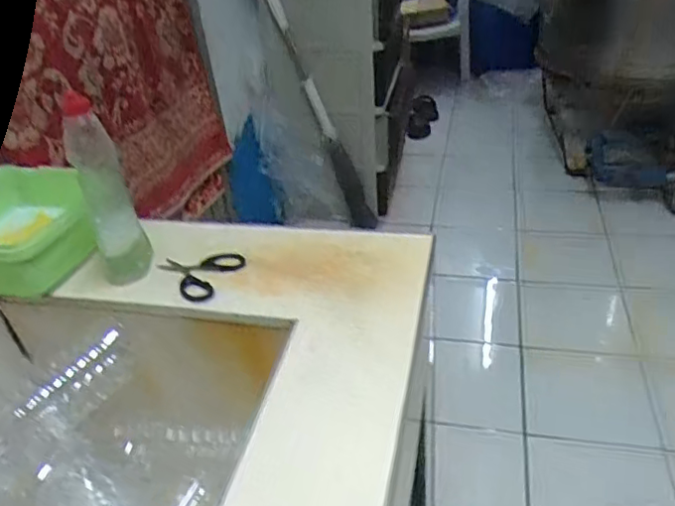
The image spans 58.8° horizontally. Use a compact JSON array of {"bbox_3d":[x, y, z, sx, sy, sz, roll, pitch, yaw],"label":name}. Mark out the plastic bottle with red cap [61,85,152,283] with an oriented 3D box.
[{"bbox_3d":[-0.259,-0.063,0.672,0.056,0.195,0.057,-19,37,-17],"label":"plastic bottle with red cap"}]

